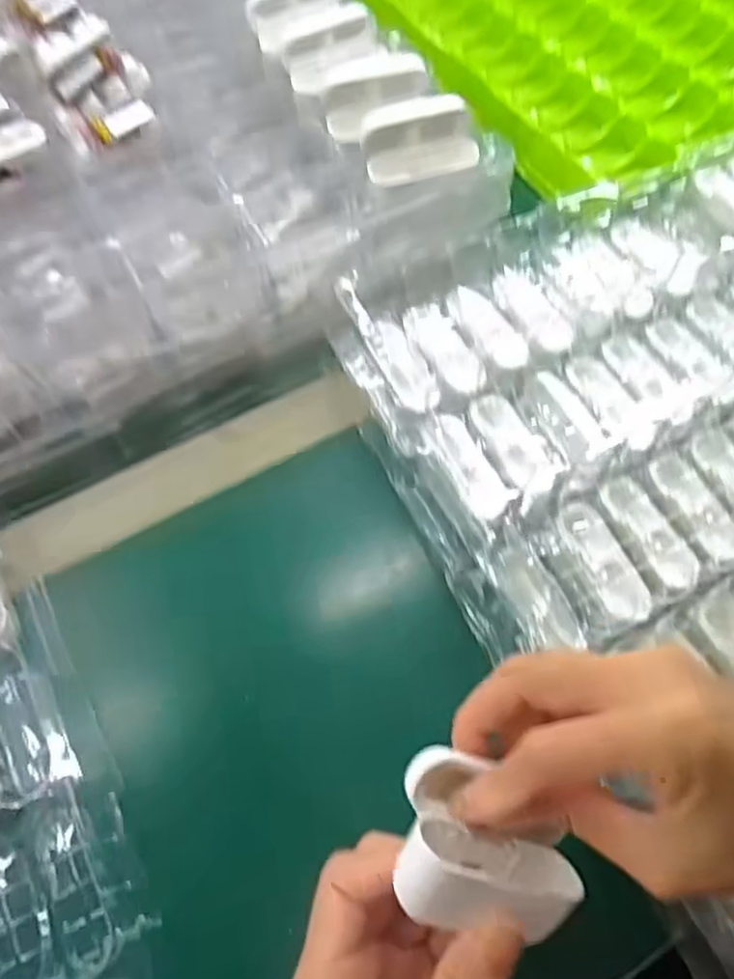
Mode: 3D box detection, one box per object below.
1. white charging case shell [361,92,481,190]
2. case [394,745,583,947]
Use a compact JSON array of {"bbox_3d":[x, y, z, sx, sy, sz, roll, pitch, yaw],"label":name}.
[{"bbox_3d":[0.029,-0.203,0.399,0.066,0.037,0.031,-12,63,-6],"label":"white charging case shell"},{"bbox_3d":[0.043,0.121,0.233,0.063,0.034,0.048,8,91,-7],"label":"case"}]

